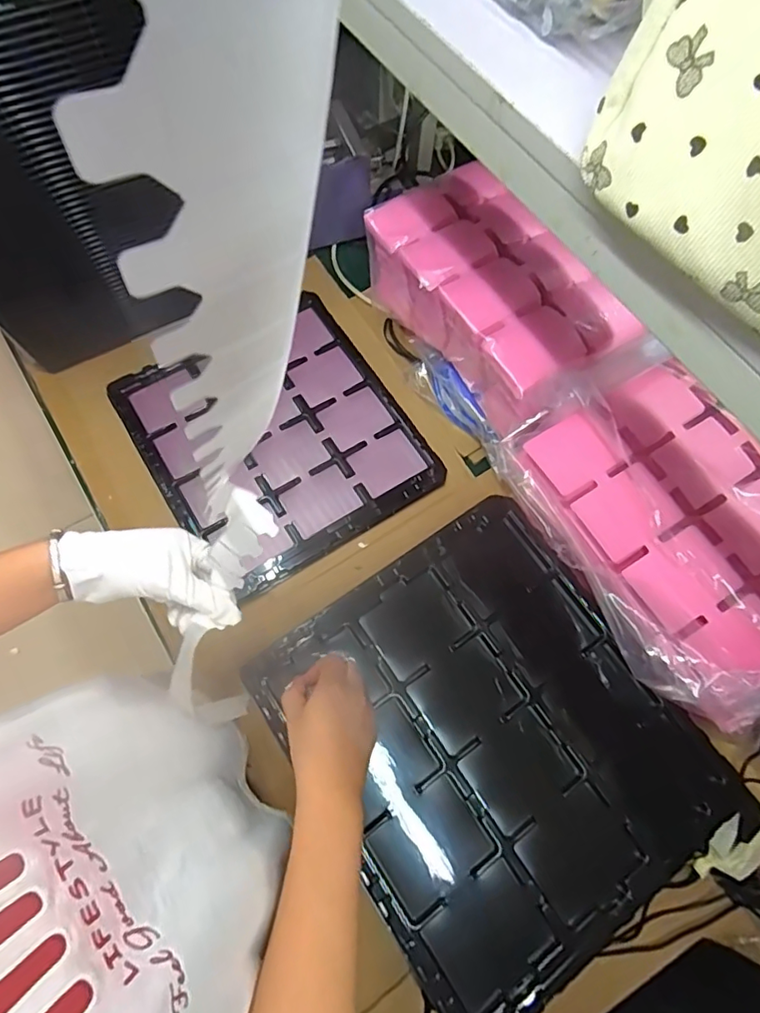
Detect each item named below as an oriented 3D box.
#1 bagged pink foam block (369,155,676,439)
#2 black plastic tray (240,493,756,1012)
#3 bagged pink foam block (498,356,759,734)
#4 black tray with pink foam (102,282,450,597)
[{"bbox_3d":[0.133,-0.249,0.671,0.168,0.157,0.349,-30,73,-12],"label":"bagged pink foam block"},{"bbox_3d":[0.105,0.216,0.510,0.328,0.021,0.369,-33,74,-13],"label":"black plastic tray"},{"bbox_3d":[0.318,0.024,0.545,0.244,0.085,0.359,-24,72,-11],"label":"bagged pink foam block"},{"bbox_3d":[-0.142,-0.097,0.742,0.333,0.026,0.360,-31,74,-13],"label":"black tray with pink foam"}]

